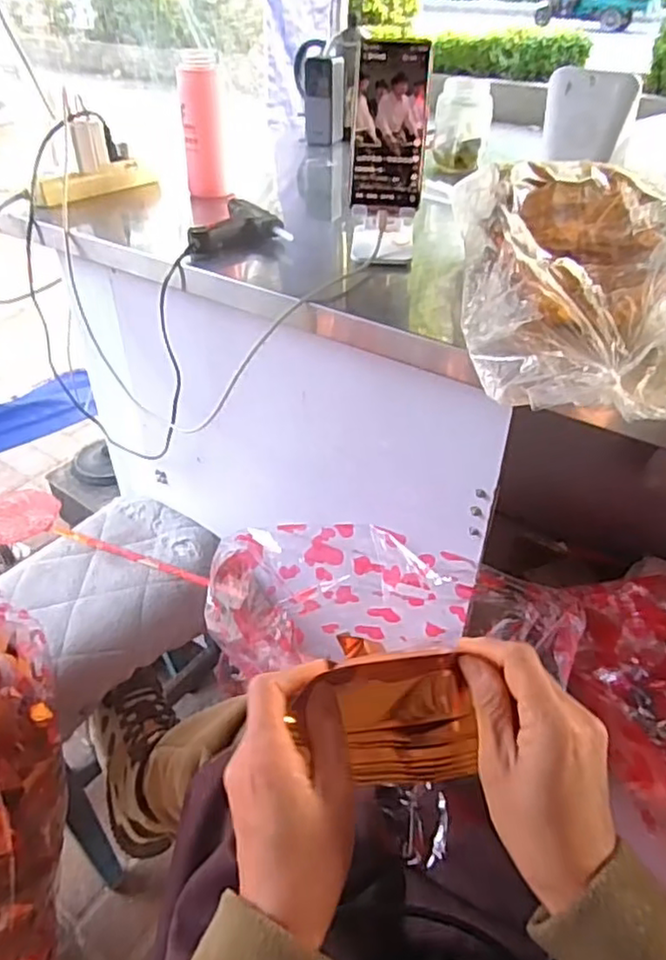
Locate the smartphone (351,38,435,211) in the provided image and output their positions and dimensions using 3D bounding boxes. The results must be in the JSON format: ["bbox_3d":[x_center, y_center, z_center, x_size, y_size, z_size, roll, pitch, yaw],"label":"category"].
[{"bbox_3d":[0.056,-0.348,0.624,0.070,0.150,0.012,5,12,4],"label":"smartphone"}]

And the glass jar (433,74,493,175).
[{"bbox_3d":[0.190,-0.519,0.927,0.081,0.113,0.081,7,40,6],"label":"glass jar"}]

